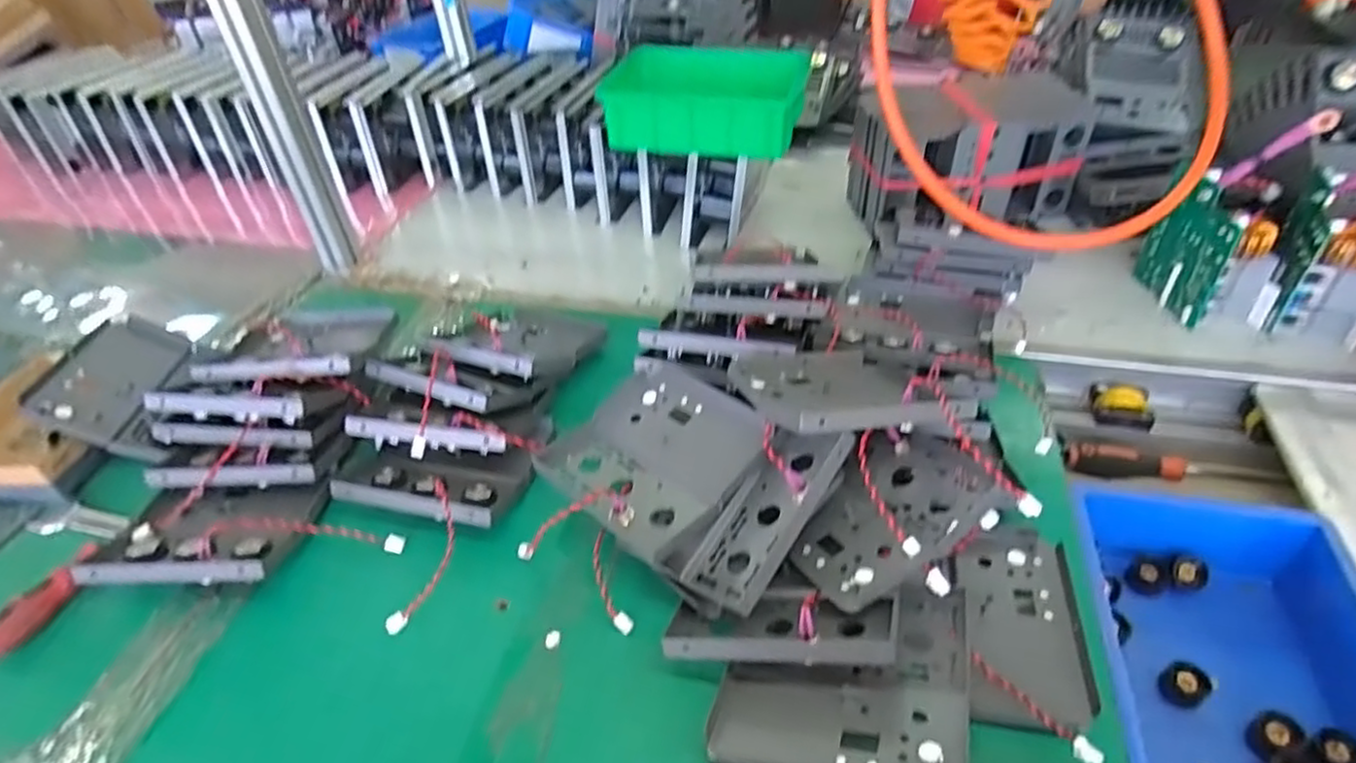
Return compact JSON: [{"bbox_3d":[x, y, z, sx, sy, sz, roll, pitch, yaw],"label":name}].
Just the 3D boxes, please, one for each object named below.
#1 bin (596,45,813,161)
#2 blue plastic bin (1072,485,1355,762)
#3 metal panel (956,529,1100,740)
[{"bbox_3d":[0.023,-0.348,0.884,0.264,0.092,0.131,10,43,16],"label":"bin"},{"bbox_3d":[0.414,0.224,0.527,0.200,0.087,0.313,7,43,13],"label":"blue plastic bin"},{"bbox_3d":[0.252,0.177,0.514,0.088,0.021,0.159,6,42,12],"label":"metal panel"}]

